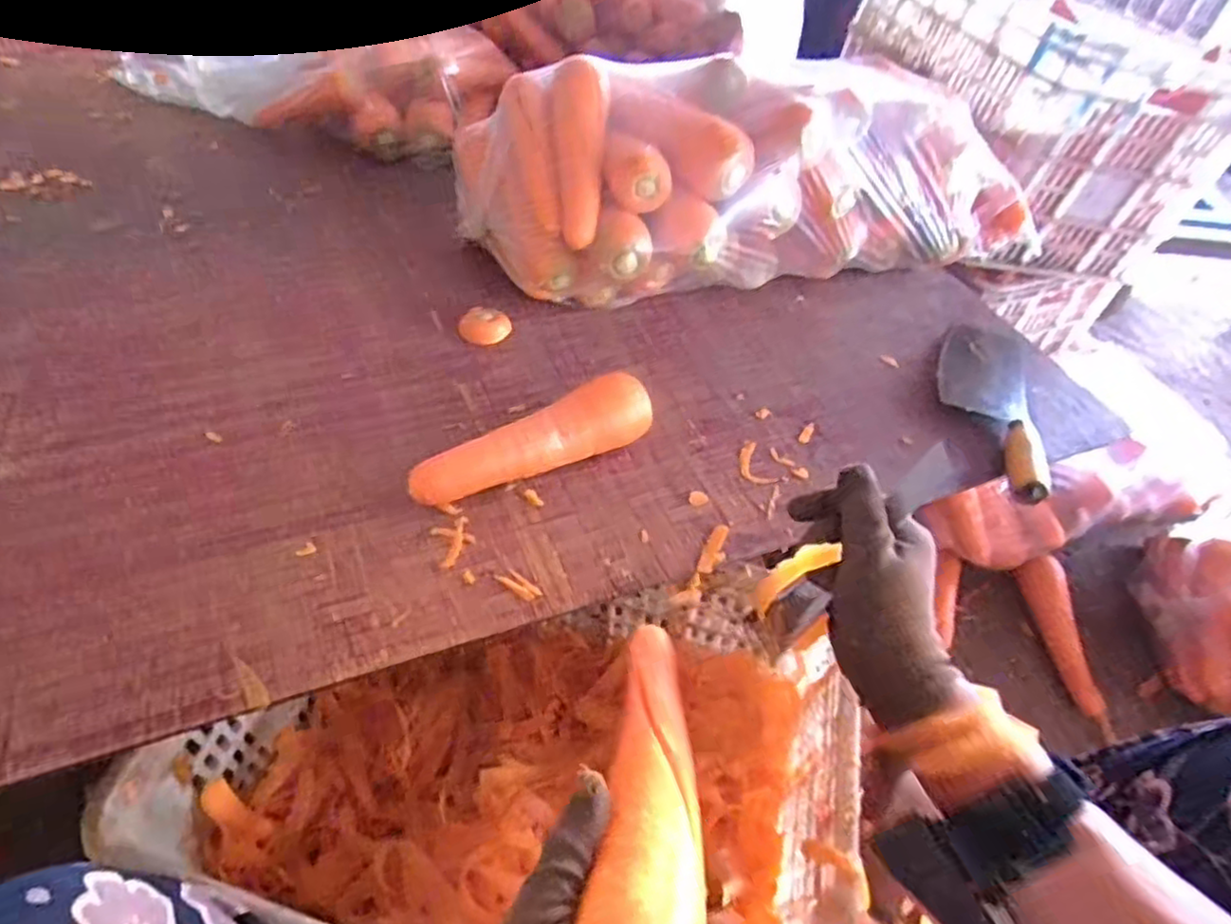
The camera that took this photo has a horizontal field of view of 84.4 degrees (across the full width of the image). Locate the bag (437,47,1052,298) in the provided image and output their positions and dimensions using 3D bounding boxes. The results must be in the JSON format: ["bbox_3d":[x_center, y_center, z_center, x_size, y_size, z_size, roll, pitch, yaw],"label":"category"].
[{"bbox_3d":[0.141,-0.286,0.718,0.577,0.193,0.219,-6,51,-12],"label":"bag"}]

